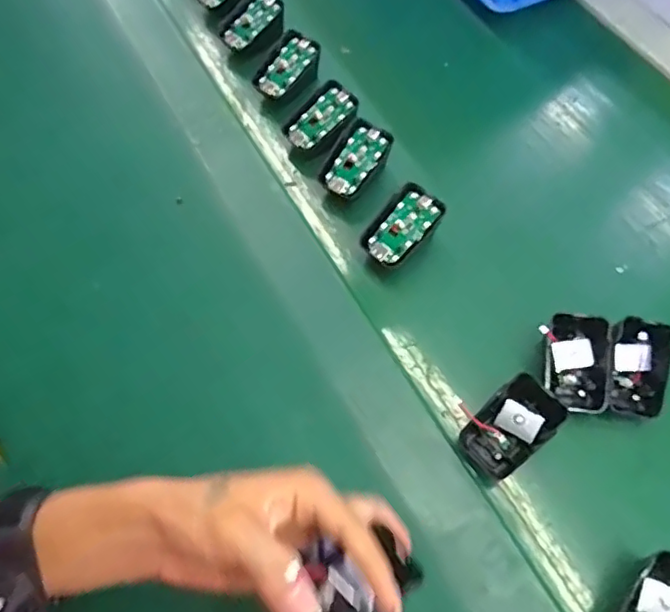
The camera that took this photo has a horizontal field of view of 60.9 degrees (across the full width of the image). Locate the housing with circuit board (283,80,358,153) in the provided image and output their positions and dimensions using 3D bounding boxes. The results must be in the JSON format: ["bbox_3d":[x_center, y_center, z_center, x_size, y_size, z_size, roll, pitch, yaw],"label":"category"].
[{"bbox_3d":[-0.013,-0.171,0.521,0.068,0.014,0.040,-44,72,3],"label":"housing with circuit board"}]

